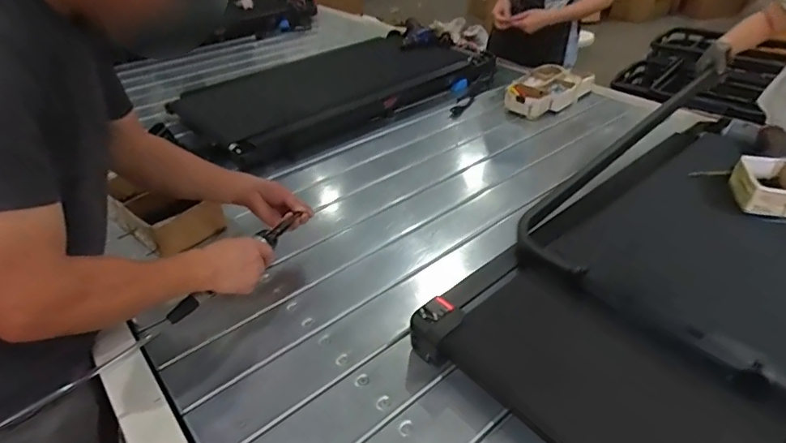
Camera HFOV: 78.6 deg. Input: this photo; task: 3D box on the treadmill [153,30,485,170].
[{"bbox_3d":[-0.142,-0.441,1.573,1.075,0.129,0.420,-27,46,-30],"label":"treadmill"}]

